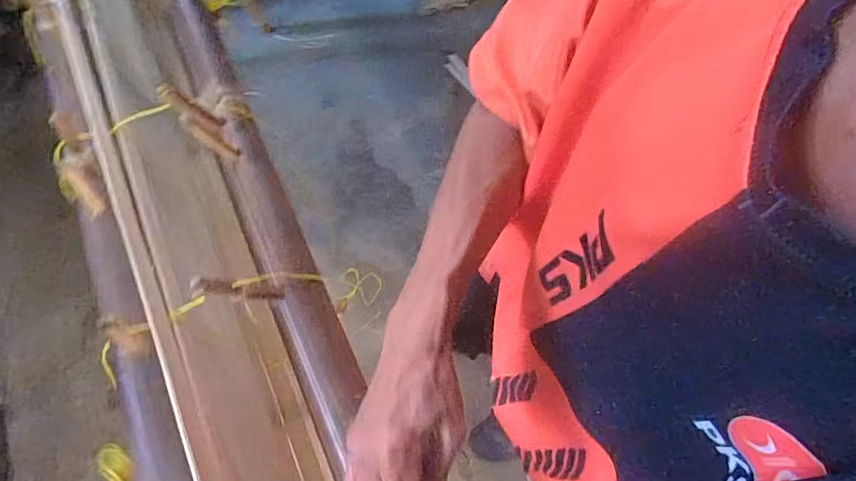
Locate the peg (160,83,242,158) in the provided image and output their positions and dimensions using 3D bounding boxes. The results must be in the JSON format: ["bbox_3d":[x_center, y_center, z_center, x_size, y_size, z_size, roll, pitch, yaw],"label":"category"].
[{"bbox_3d":[-0.218,-0.123,0.474,0.015,0.072,0.017,-26,66,17],"label":"peg"}]

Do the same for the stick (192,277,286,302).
[{"bbox_3d":[-0.144,0.039,0.398,0.014,0.082,0.014,-32,64,28],"label":"stick"}]

